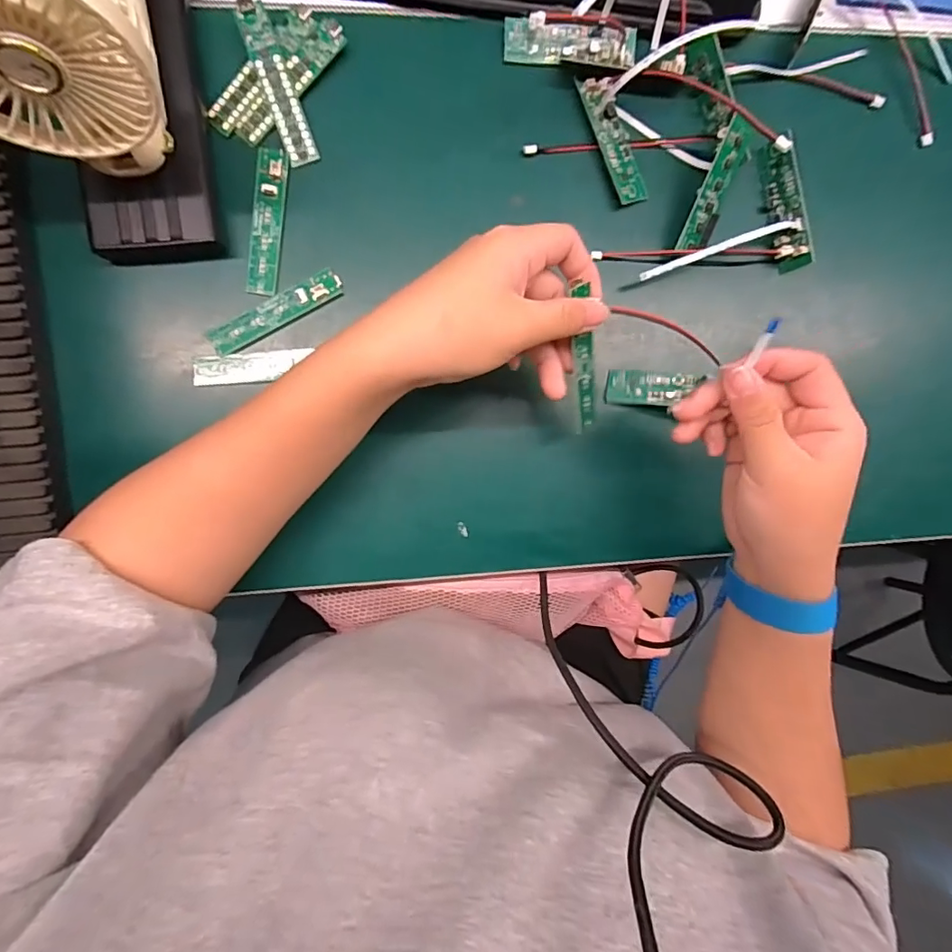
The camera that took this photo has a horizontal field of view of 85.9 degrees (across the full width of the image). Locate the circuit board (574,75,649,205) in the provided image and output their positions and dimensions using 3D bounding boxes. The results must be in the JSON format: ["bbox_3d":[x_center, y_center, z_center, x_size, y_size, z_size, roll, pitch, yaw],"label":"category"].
[{"bbox_3d":[0.087,-0.212,0.324,0.022,0.010,0.077,-22,97,-4],"label":"circuit board"}]

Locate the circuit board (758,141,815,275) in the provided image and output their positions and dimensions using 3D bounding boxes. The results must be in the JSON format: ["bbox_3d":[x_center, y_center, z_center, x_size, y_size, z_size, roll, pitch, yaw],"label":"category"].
[{"bbox_3d":[0.201,-0.176,0.334,0.006,0.023,0.080,-16,95,-35],"label":"circuit board"}]

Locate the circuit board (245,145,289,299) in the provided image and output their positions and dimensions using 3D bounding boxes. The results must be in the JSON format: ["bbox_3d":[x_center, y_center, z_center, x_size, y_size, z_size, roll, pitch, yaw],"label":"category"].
[{"bbox_3d":[-0.125,-0.151,0.305,0.018,0.006,0.084,7,94,-7],"label":"circuit board"}]

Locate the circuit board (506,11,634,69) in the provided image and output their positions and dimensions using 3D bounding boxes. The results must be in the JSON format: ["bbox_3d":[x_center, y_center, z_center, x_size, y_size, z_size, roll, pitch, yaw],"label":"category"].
[{"bbox_3d":[0.059,-0.269,0.317,0.082,0.008,0.023,1,95,-7],"label":"circuit board"}]

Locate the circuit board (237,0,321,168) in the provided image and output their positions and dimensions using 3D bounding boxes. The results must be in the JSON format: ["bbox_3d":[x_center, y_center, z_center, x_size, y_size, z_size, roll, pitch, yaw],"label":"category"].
[{"bbox_3d":[-0.116,-0.228,0.297,0.016,0.004,0.086,-21,105,-6],"label":"circuit board"}]

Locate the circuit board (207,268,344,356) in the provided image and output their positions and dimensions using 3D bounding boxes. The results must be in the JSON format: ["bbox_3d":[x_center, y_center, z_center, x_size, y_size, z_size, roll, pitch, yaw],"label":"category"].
[{"bbox_3d":[-0.120,-0.099,0.308,0.083,0.006,0.017,-30,100,-3],"label":"circuit board"}]

